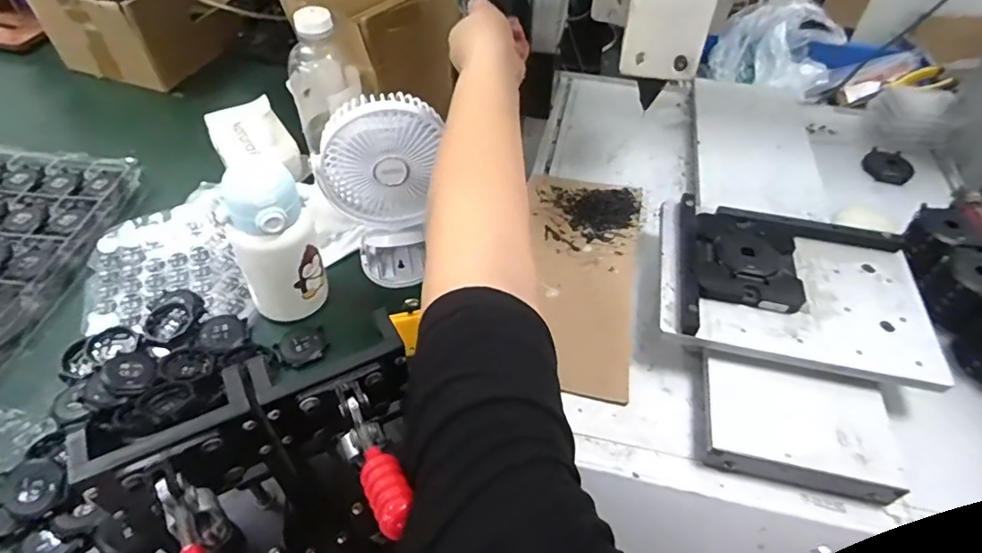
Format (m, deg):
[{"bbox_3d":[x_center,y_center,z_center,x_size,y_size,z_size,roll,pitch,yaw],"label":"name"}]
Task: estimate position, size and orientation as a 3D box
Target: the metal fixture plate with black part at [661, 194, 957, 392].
[{"bbox_3d":[0.240,0.008,0.429,0.202,0.024,0.148,10,50,6],"label":"metal fixture plate with black part"}]

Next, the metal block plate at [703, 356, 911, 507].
[{"bbox_3d":[0.214,0.103,0.373,0.121,0.026,0.076,11,50,7],"label":"metal block plate"}]

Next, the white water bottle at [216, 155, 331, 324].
[{"bbox_3d":[-0.225,-0.036,0.564,0.084,0.175,0.080,-18,53,-17],"label":"white water bottle"}]

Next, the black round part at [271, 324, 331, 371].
[{"bbox_3d":[-0.208,0.074,0.586,0.052,0.013,0.049,1,50,-1],"label":"black round part"}]

